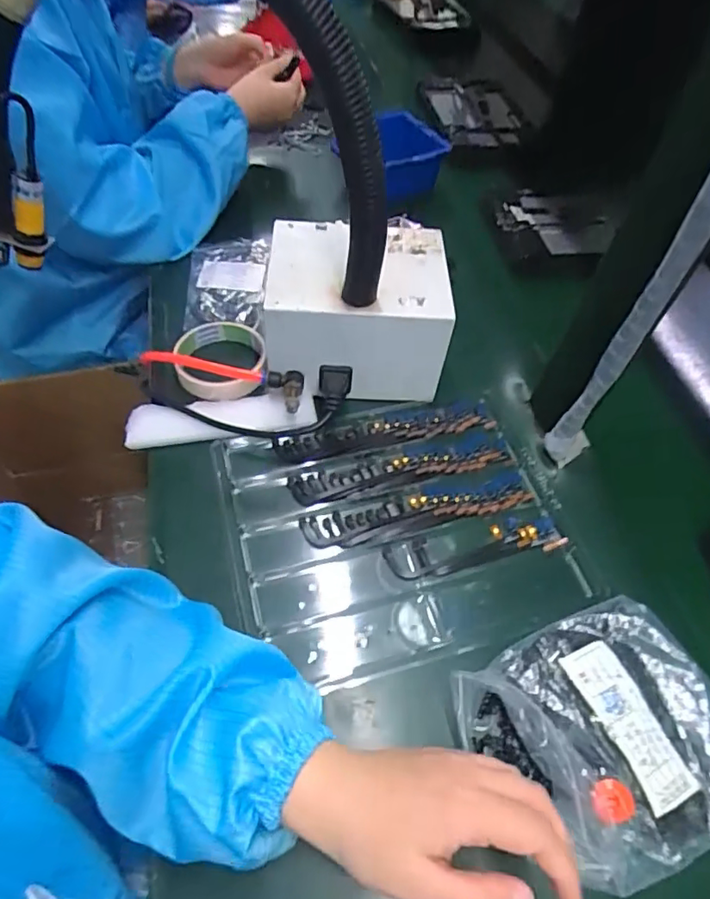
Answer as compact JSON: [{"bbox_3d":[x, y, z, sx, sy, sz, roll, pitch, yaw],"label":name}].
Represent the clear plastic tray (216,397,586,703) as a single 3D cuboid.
[{"bbox_3d":[0.035,0.057,0.440,0.255,0.012,0.224,-14,57,-13],"label":"clear plastic tray"}]

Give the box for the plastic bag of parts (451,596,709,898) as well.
[{"bbox_3d":[0.161,0.182,0.340,0.160,0.030,0.141,-21,59,-17],"label":"plastic bag of parts"}]

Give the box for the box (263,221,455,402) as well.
[{"bbox_3d":[-0.002,-0.131,0.495,0.158,0.101,0.131,0,55,-3],"label":"box"}]

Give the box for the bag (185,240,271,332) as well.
[{"bbox_3d":[-0.141,-0.187,0.599,0.085,0.012,0.146,-3,56,-6],"label":"bag"}]

